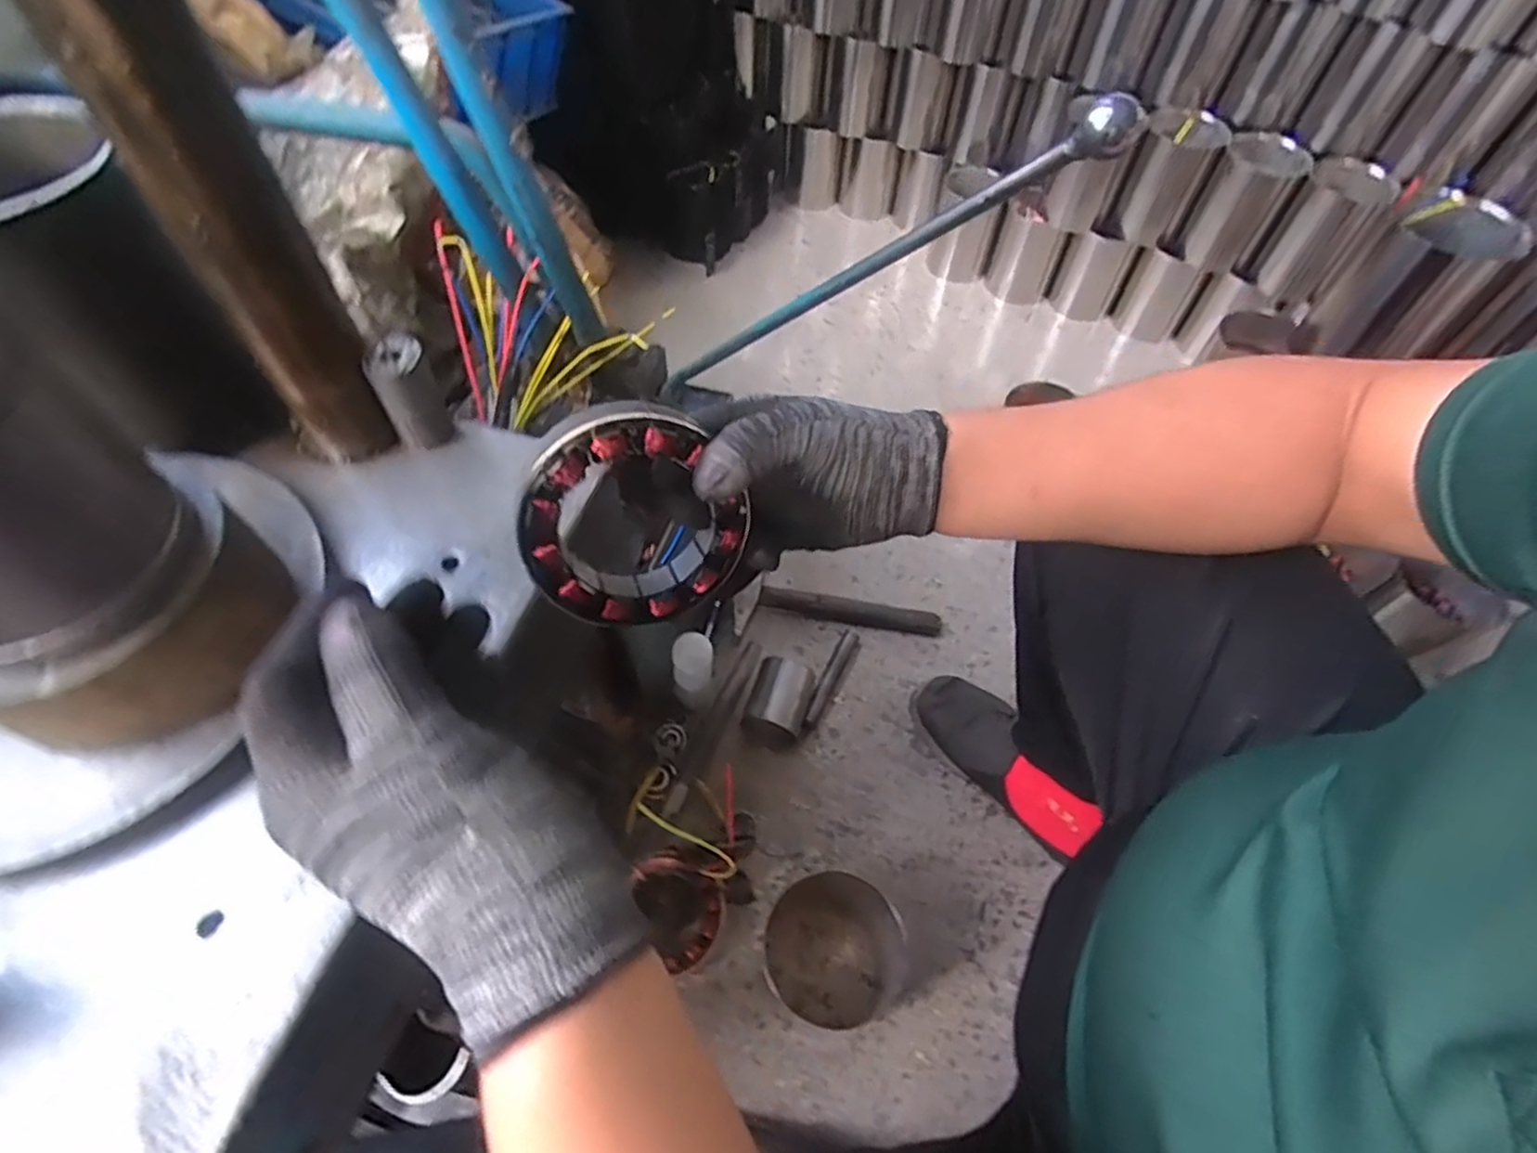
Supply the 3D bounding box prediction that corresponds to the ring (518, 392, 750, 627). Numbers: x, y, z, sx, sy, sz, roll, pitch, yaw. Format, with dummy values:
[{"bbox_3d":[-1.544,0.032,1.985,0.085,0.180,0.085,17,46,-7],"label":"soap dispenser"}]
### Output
[{"bbox_3d":[-0.074,-0.029,0.378,0.109,0.118,0.028,-35,31,0],"label":"ring"}]

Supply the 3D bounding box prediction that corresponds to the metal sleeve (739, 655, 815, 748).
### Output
[{"bbox_3d":[0.014,0.154,0.869,0.072,0.069,0.090,17,57,10],"label":"metal sleeve"}]

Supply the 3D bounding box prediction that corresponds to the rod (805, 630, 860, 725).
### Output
[{"bbox_3d":[0.079,0.126,0.922,0.021,0.019,0.134,24,58,14],"label":"rod"}]

